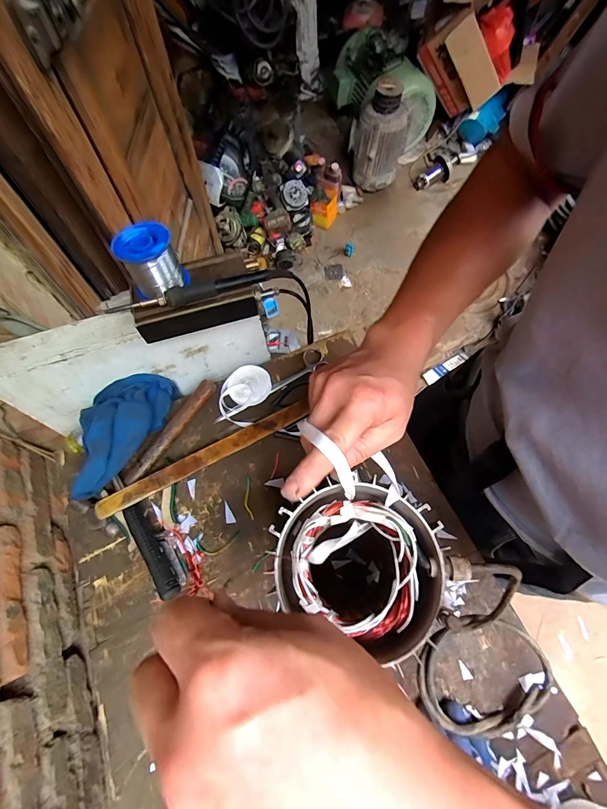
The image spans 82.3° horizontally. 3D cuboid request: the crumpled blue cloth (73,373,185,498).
[{"bbox_3d":[-0.266,0.028,0.487,0.095,0.058,0.188,27,69,13],"label":"crumpled blue cloth"}]

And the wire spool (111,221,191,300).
[{"bbox_3d":[-0.179,-0.166,0.410,0.062,0.071,0.057,-1,66,2],"label":"wire spool"}]

